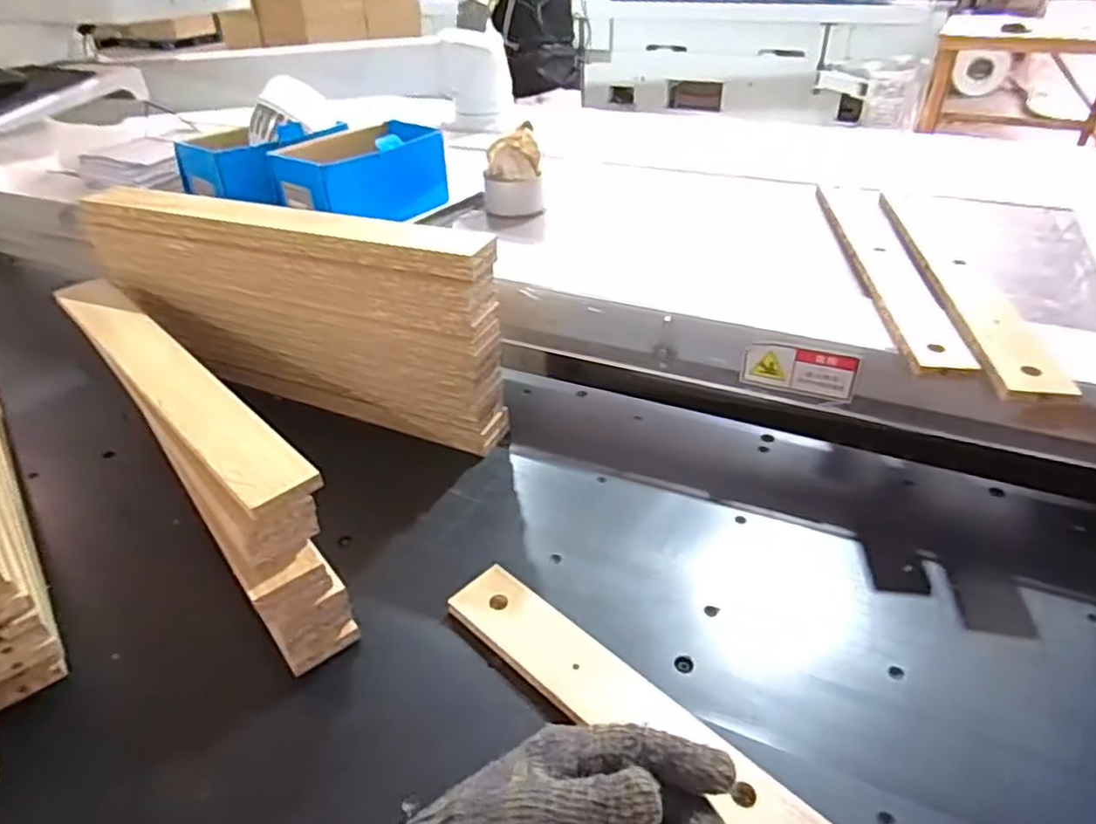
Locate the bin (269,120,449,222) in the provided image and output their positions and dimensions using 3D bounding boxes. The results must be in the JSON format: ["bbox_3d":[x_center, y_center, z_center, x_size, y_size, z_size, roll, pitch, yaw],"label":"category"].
[{"bbox_3d":[-0.234,-0.295,0.865,0.117,0.095,0.198,23,43,30],"label":"bin"}]

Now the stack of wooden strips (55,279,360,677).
[{"bbox_3d":[-0.297,0.028,0.591,0.068,0.122,0.433,-28,44,-31],"label":"stack of wooden strips"}]

